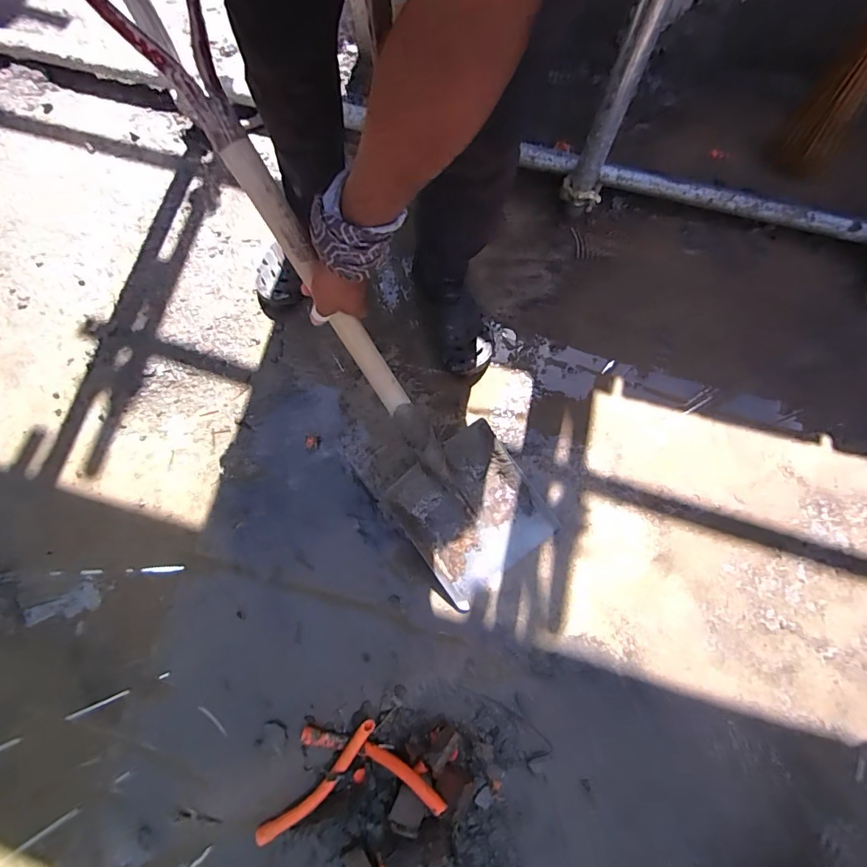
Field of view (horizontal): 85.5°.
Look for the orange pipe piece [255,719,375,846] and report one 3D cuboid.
[{"bbox_3d":[-0.185,0.568,0.759,0.042,0.028,0.252,43,91,11],"label":"orange pipe piece"}]

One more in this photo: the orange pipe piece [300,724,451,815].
[{"bbox_3d":[-0.098,0.534,0.767,0.256,0.063,0.049,20,76,6],"label":"orange pipe piece"}]

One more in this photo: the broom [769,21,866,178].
[{"bbox_3d":[0.800,-0.709,0.861,0.095,0.460,0.064,2,53,-1],"label":"broom"}]

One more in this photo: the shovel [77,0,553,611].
[{"bbox_3d":[-0.073,-0.112,0.664,0.229,0.953,0.118,-37,35,-12],"label":"shovel"}]

